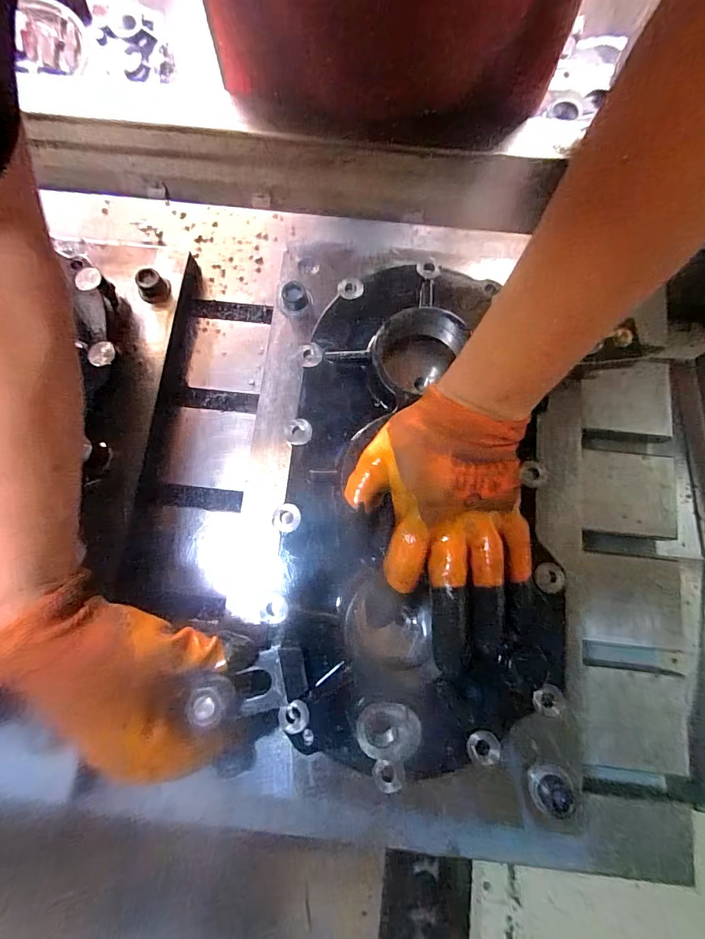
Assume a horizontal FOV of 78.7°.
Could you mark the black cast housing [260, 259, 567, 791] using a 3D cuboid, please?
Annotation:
[{"bbox_3d":[0.051,0.019,0.349,0.213,0.058,0.398,1,76,1],"label":"black cast housing"}]

